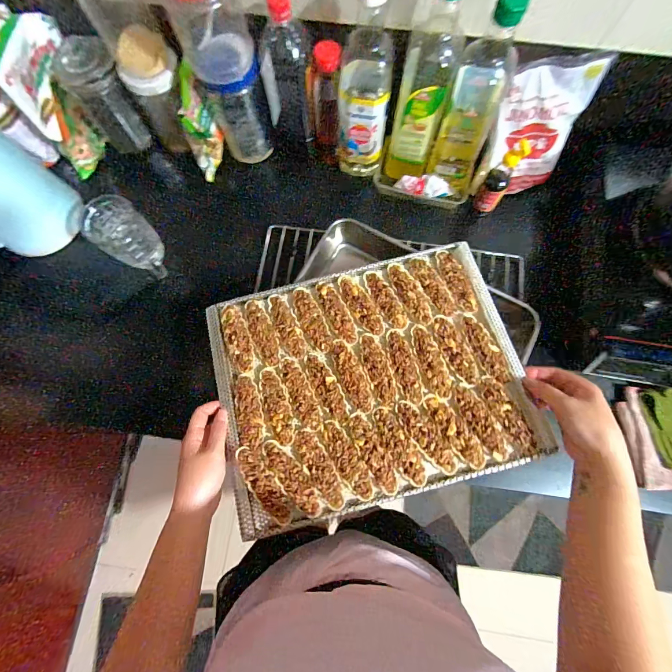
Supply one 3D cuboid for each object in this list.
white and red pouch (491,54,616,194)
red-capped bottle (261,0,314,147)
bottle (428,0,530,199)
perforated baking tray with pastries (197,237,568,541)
[{"bbox_3d":[0.319,-0.329,0.553,0.122,0.188,0.030,7,51,2],"label":"white and red pouch"},{"bbox_3d":[-0.077,-0.403,0.538,0.073,0.215,0.074,-12,74,-1],"label":"red-capped bottle"},{"bbox_3d":[0.206,-0.331,0.501,0.090,0.276,0.088,25,75,3],"label":"bottle"},{"bbox_3d":[0.043,0.048,0.455,0.385,0.023,0.306,-15,74,-2],"label":"perforated baking tray with pastries"}]

